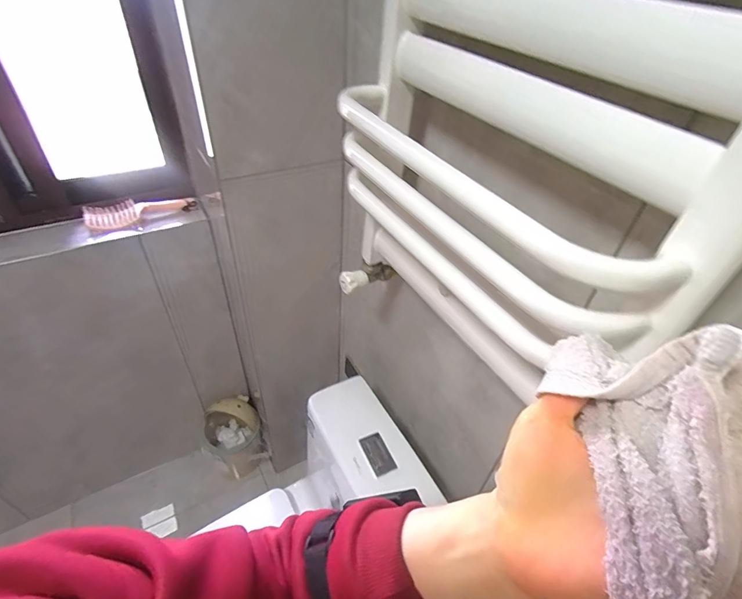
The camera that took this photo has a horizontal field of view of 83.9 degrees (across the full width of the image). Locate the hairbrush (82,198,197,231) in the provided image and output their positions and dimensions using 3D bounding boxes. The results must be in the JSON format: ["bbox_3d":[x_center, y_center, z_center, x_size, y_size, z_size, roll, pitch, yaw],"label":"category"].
[{"bbox_3d":[-0.536,-0.206,0.970,0.235,0.038,0.054,-17,47,-22],"label":"hairbrush"}]

